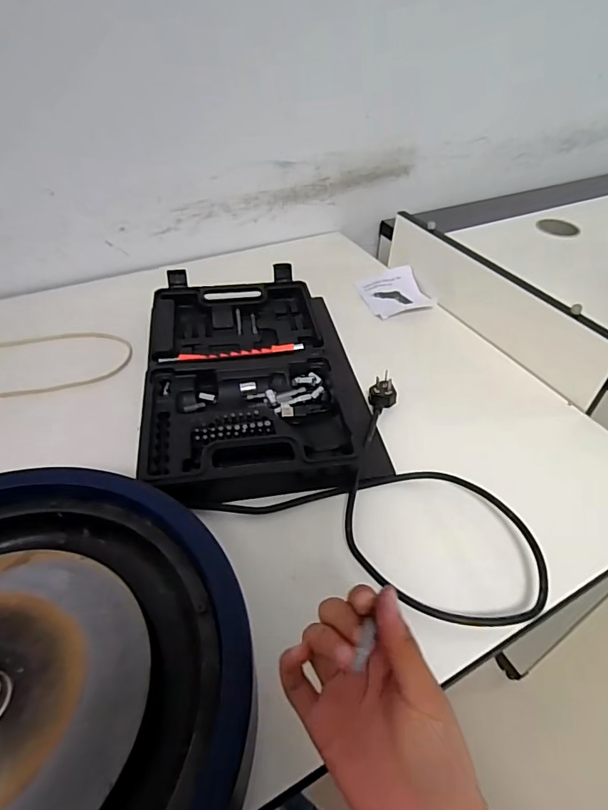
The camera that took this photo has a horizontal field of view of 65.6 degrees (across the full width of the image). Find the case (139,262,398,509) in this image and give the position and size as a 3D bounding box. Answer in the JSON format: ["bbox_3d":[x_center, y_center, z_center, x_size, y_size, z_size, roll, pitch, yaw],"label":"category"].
[{"bbox_3d":[-0.057,-0.044,0.547,0.235,0.039,0.344,-5,45,-10],"label":"case"}]

